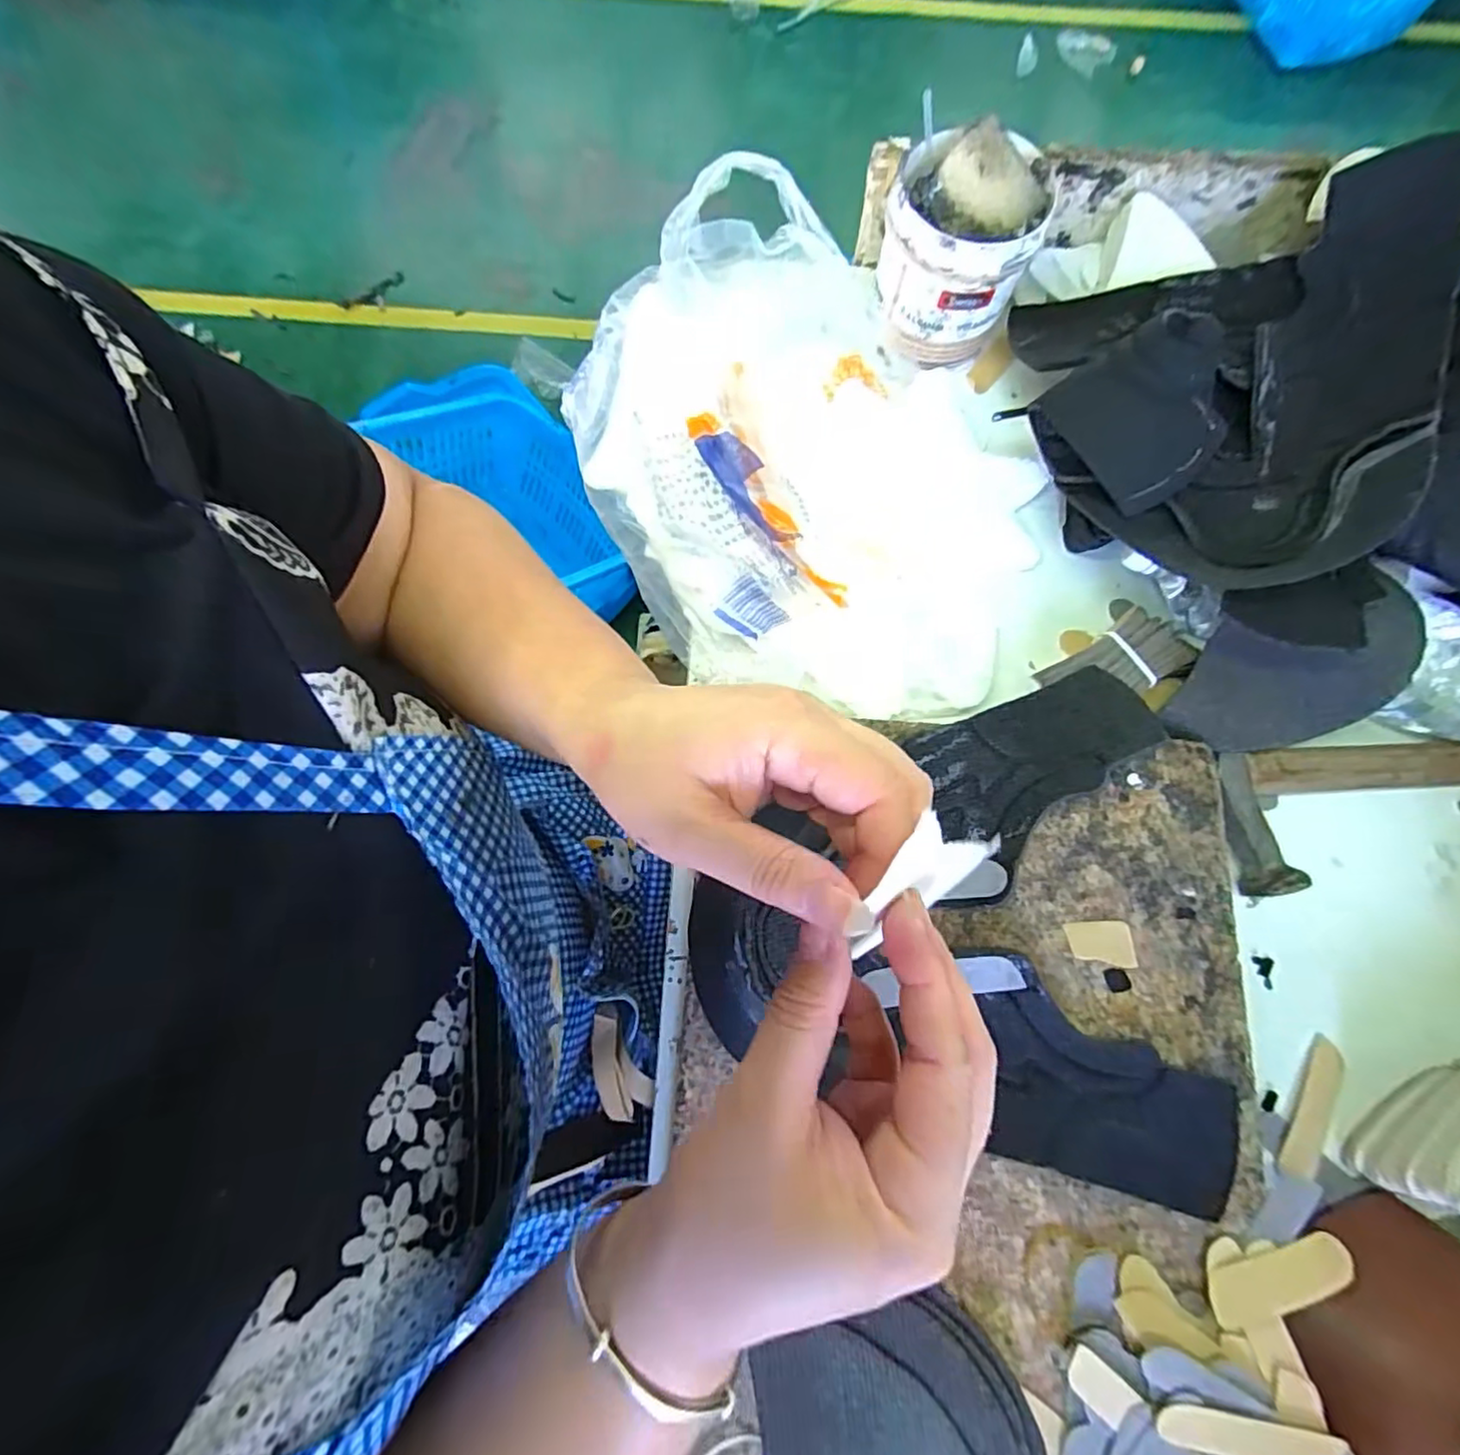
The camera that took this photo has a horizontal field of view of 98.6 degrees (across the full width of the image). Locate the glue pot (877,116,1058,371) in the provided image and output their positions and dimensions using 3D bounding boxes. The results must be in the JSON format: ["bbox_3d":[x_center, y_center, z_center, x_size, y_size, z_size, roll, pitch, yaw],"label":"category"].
[{"bbox_3d":[0.143,-0.302,0.408,0.088,0.103,0.088,0,77,-1],"label":"glue pot"}]

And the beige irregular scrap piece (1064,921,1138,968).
[{"bbox_3d":[0.199,0.116,0.337,0.035,0.004,0.023,-2,77,-2],"label":"beige irregular scrap piece"}]

